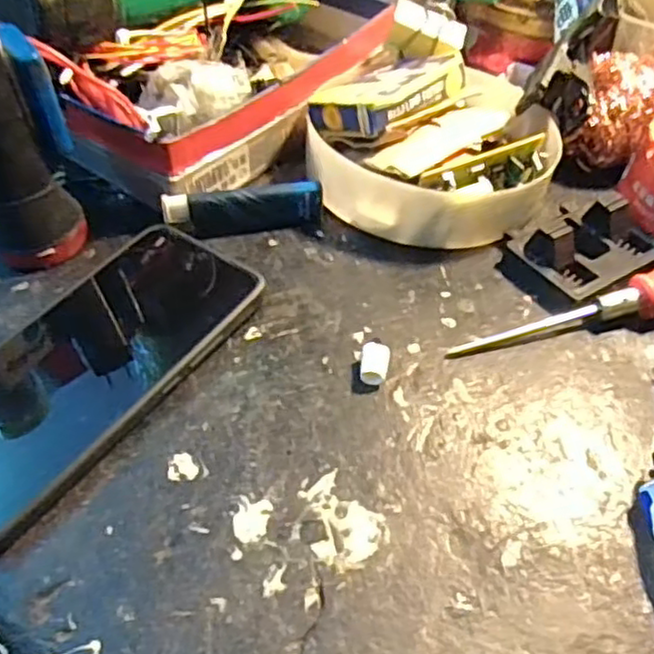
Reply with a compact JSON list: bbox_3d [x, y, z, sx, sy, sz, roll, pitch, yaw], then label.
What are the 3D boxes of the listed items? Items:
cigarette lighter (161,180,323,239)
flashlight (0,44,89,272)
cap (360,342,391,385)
[{"bbox_3d":[-0.042,-0.060,0.358,0.079,0.025,0.011,-9,50,-6],"label":"cigarette lighter"},{"bbox_3d":[-0.147,-0.084,0.314,0.040,0.127,0.035,-21,53,-15],"label":"flashlight"},{"bbox_3d":[0.021,0.016,0.297,0.012,0.011,0.017,5,50,5],"label":"cap"}]

